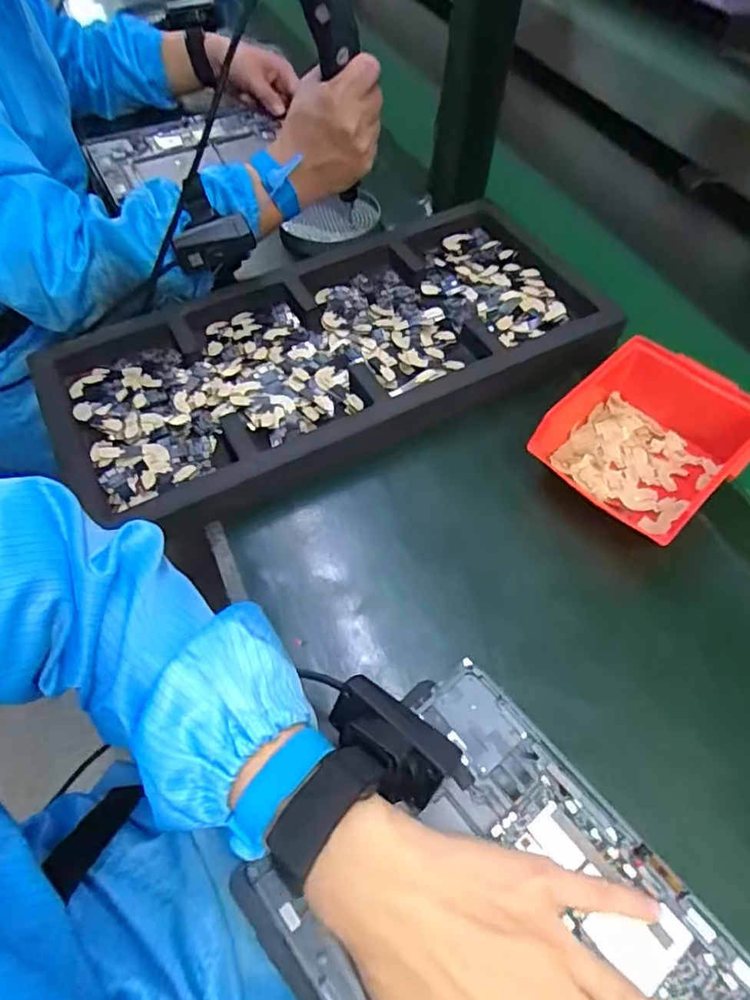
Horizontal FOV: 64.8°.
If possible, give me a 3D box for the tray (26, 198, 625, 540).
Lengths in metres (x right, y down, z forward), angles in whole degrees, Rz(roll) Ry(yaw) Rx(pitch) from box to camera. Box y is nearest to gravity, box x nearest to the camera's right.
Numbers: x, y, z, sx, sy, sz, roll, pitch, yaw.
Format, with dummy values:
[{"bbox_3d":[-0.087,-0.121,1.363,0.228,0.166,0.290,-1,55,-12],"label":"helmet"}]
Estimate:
[{"bbox_3d":[-0.038,-0.134,0.535,0.495,0.049,0.251,-22,59,-17],"label":"tray"}]

